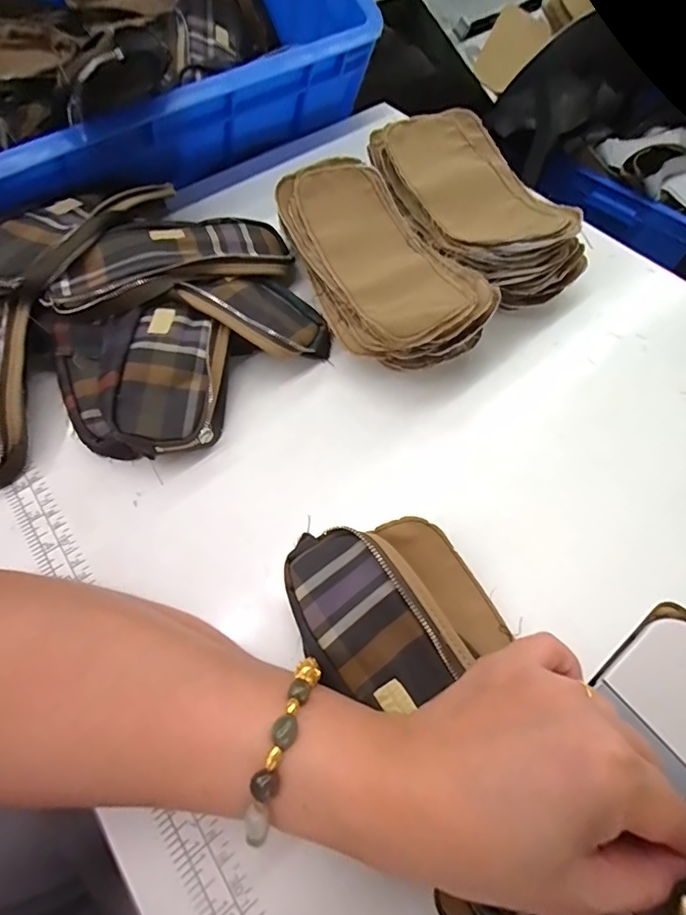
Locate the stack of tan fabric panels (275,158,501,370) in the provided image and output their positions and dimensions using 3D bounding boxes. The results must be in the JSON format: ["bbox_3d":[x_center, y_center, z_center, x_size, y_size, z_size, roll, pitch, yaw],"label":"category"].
[{"bbox_3d":[0.024,-0.145,0.345,0.095,0.049,0.193,-22,64,-12],"label":"stack of tan fabric panels"}]

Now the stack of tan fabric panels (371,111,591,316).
[{"bbox_3d":[0.103,-0.207,0.383,0.103,0.063,0.200,-20,63,-11],"label":"stack of tan fabric panels"}]

